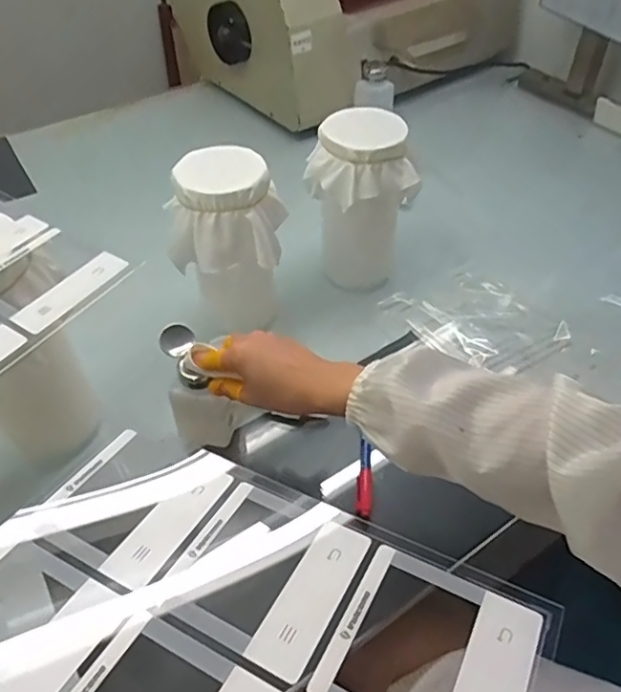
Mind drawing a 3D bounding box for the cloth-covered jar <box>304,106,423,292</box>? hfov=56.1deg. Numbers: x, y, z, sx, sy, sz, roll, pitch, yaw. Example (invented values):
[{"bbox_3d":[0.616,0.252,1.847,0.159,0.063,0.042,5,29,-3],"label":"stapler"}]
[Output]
[{"bbox_3d":[0.058,-0.158,0.710,0.105,0.215,0.093,-21,51,-18],"label":"cloth-covered jar"}]

